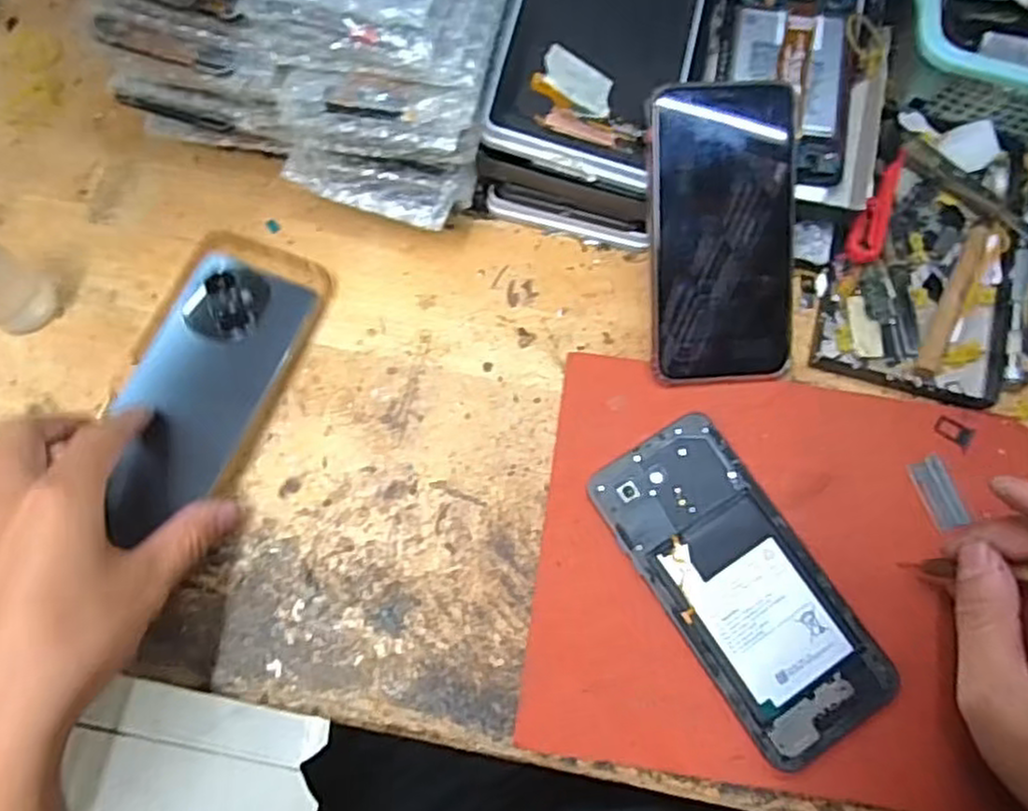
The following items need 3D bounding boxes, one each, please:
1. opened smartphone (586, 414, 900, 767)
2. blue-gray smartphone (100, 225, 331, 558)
[{"bbox_3d":[0.111,0.087,0.362,0.077,0.013,0.163,-31,77,-9],"label":"opened smartphone"},{"bbox_3d":[-0.162,-0.014,0.391,0.082,0.013,0.165,15,70,3],"label":"blue-gray smartphone"}]

